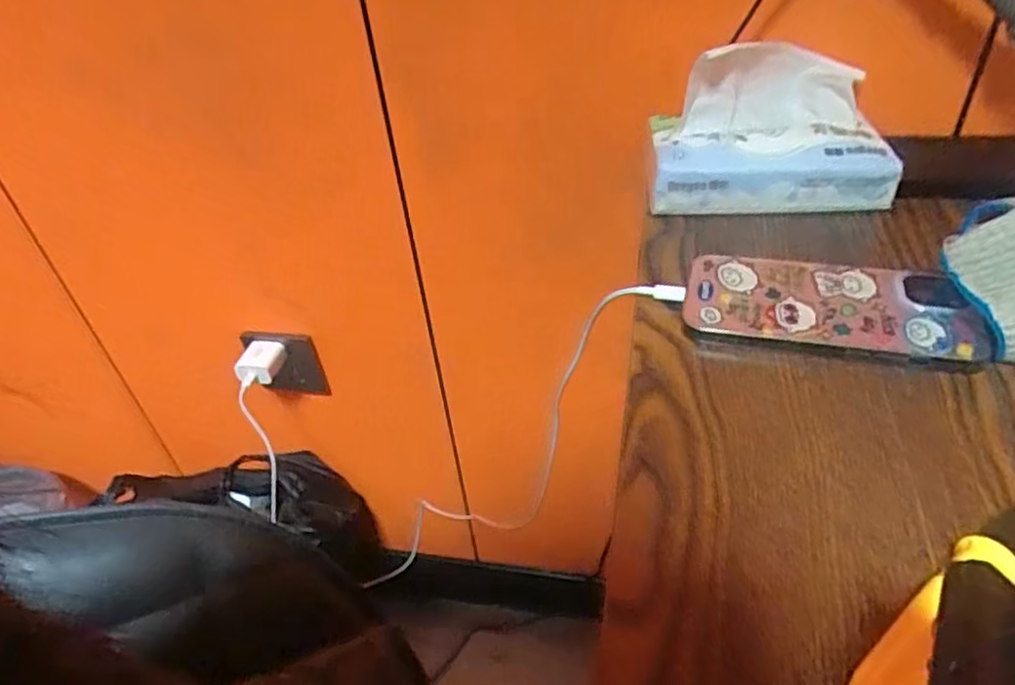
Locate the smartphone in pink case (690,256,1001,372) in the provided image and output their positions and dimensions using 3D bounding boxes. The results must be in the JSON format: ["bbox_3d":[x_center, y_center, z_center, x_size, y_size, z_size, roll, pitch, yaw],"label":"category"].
[{"bbox_3d":[0.166,-0.018,0.353,0.138,0.015,0.064,6,41,15],"label":"smartphone in pink case"}]

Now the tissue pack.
[{"bbox_3d":[0.164,-0.136,0.421,0.141,0.093,0.060,-3,40,4],"label":"tissue pack"}]

